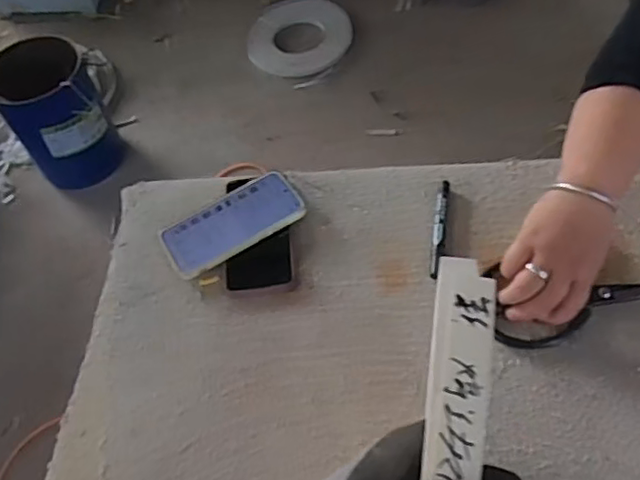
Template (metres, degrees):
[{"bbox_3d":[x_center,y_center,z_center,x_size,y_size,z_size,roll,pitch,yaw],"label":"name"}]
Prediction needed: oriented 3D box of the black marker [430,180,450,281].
[{"bbox_3d":[0.132,-0.015,0.685,0.014,0.012,0.134,6,56,10],"label":"black marker"}]

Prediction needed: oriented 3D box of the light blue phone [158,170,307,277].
[{"bbox_3d":[-0.099,-0.021,0.710,0.159,0.013,0.086,-31,51,-12],"label":"light blue phone"}]

